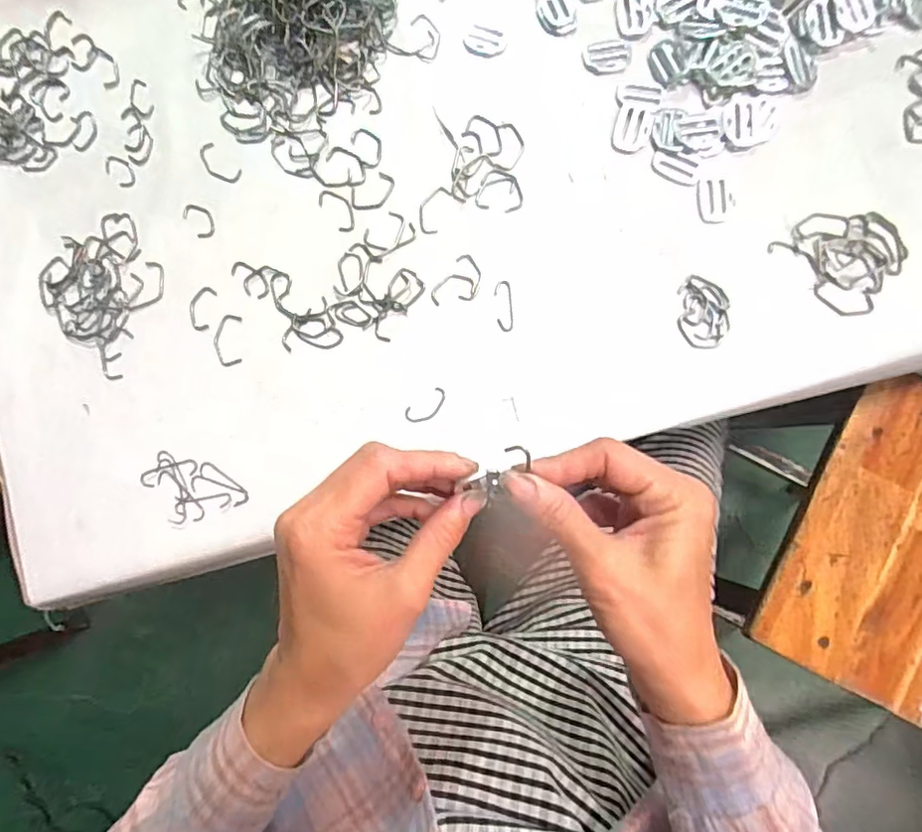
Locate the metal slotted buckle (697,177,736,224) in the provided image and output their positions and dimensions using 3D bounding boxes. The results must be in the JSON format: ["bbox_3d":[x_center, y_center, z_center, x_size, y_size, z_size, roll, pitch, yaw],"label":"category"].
[{"bbox_3d":[0.180,-0.153,0.397,0.024,0.004,0.032,-4,85,3],"label":"metal slotted buckle"}]

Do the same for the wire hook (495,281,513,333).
[{"bbox_3d":[0.030,-0.077,0.397,0.012,0.004,0.036,-4,85,3],"label":"wire hook"}]

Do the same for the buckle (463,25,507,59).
[{"bbox_3d":[0.018,-0.275,0.415,0.030,0.004,0.022,18,86,5],"label":"buckle"}]

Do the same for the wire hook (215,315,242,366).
[{"bbox_3d":[-0.168,-0.054,0.407,0.020,0.004,0.037,-1,85,3],"label":"wire hook"}]

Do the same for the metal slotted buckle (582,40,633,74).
[{"bbox_3d":[0.105,-0.259,0.407,0.033,0.004,0.025,0,85,3],"label":"metal slotted buckle"}]

